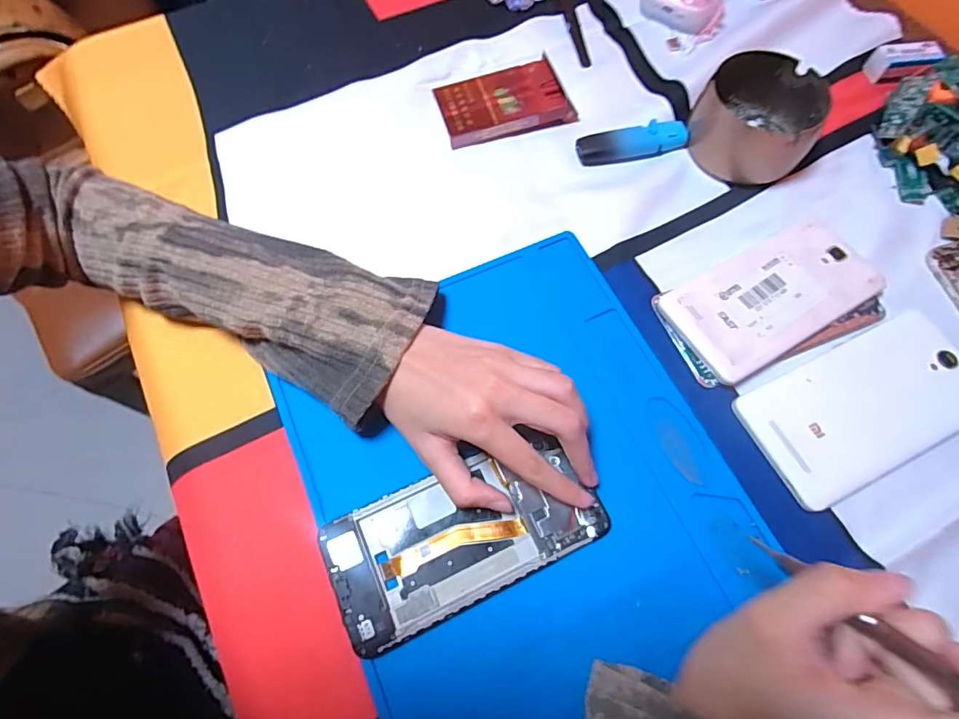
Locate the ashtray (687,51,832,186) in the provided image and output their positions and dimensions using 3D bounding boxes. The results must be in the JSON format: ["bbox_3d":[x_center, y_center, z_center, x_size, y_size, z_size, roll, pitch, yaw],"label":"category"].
[{"bbox_3d":[0.209,-0.182,0.380,0.084,0.045,0.088,0,67,1],"label":"ashtray"}]

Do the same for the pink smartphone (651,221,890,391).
[{"bbox_3d":[0.195,-0.039,0.333,0.145,0.012,0.075,-24,69,-9],"label":"pink smartphone"}]

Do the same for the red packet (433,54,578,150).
[{"bbox_3d":[0.018,-0.206,0.403,0.098,0.020,0.057,-17,68,-6],"label":"red packet"}]

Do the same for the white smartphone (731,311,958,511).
[{"bbox_3d":[0.237,0.027,0.308,0.149,0.005,0.076,-24,69,-9],"label":"white smartphone"}]

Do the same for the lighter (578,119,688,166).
[{"bbox_3d":[0.119,-0.169,0.390,0.087,0.011,0.022,-12,68,-4],"label":"lighter"}]

